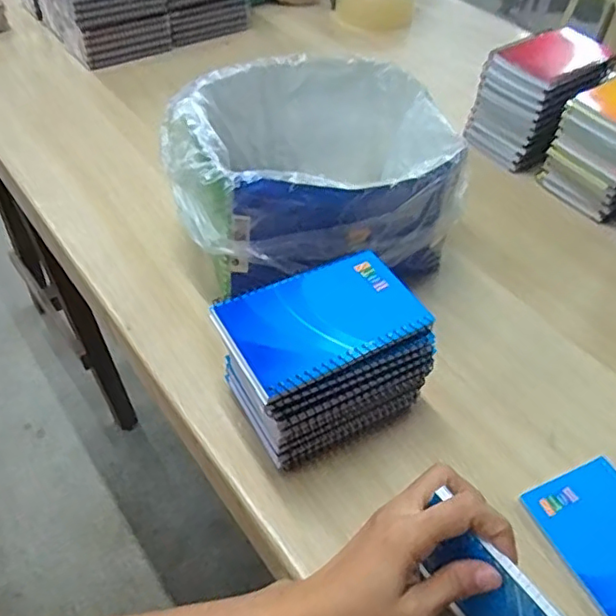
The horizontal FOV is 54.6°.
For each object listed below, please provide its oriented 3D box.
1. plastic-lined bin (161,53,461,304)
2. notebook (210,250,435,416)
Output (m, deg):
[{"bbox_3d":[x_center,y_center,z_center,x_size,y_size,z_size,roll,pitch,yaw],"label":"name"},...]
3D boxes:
[{"bbox_3d":[-0.002,-0.125,0.572,0.241,0.151,0.228,2,47,-2],"label":"plastic-lined bin"},{"bbox_3d":[0.009,0.007,0.408,0.134,0.012,0.088,-25,53,-22],"label":"notebook"}]

